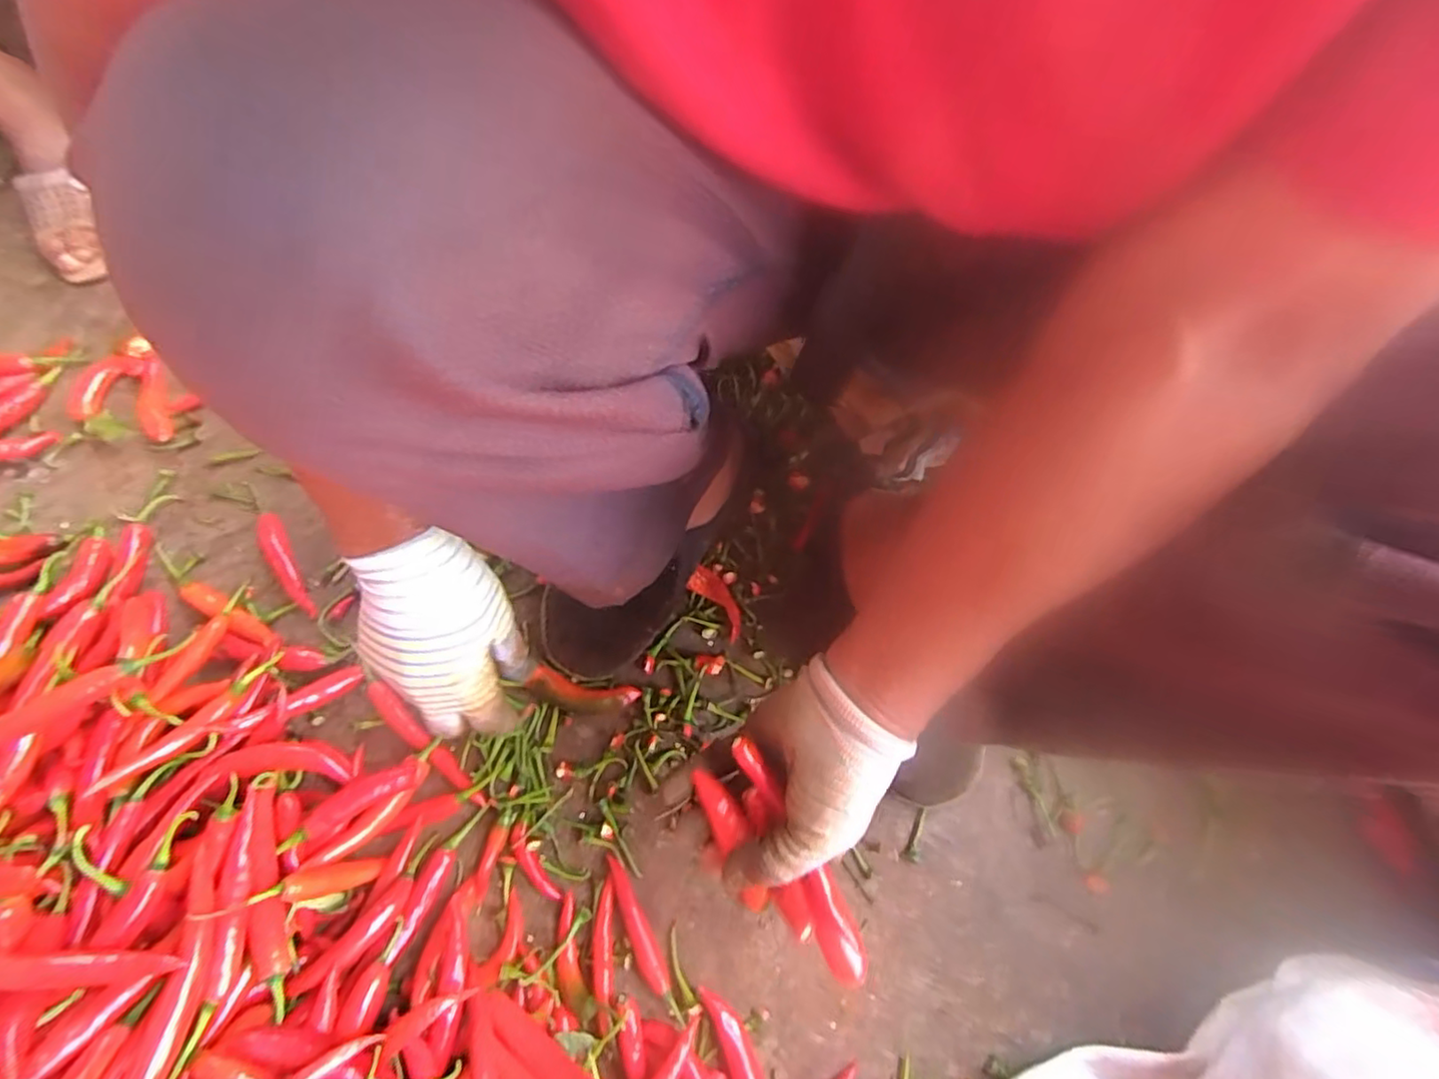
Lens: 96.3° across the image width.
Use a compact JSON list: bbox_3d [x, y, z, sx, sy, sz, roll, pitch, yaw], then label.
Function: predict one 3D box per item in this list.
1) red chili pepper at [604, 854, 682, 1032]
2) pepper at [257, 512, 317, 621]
[{"bbox_3d":[-0.054,0.279,0.452,0.014,0.011,0.112,-26,72,-13],"label":"red chili pepper"},{"bbox_3d":[-0.367,0.019,0.542,0.021,0.015,0.107,-26,72,-13],"label":"pepper"}]

